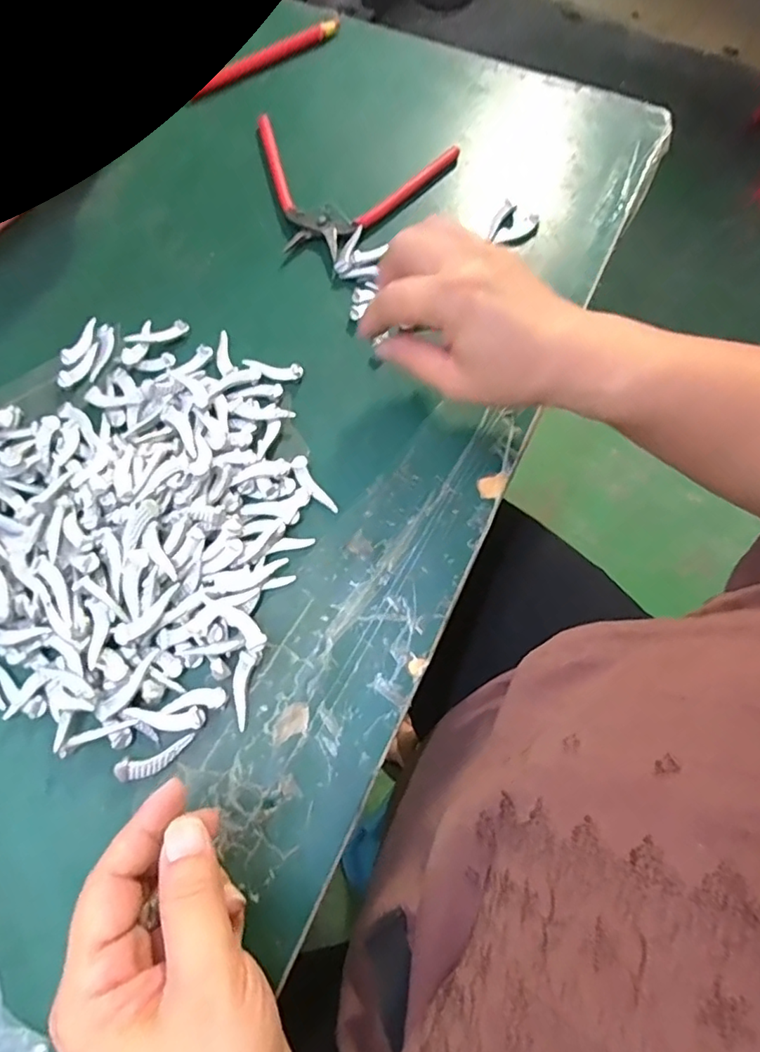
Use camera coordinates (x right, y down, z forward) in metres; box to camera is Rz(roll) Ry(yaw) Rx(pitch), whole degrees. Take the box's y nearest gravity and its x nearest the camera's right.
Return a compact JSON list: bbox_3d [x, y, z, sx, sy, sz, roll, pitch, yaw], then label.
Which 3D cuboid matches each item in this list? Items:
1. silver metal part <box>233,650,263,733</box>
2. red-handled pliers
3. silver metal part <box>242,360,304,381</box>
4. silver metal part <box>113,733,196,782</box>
[{"bbox_3d":[-0.070,0.083,0.280,0.010,0.007,0.037,8,70,5],"label":"silver metal part"},{"bbox_3d":[-0.033,-0.241,0.394,0.152,0.011,0.113,15,71,7],"label":"red-handled pliers"},{"bbox_3d":[-0.067,-0.097,0.344,0.038,0.004,0.012,6,70,4],"label":"silver metal part"},{"bbox_3d":[-0.109,0.114,0.268,0.037,0.007,0.011,-19,71,-5],"label":"silver metal part"}]

